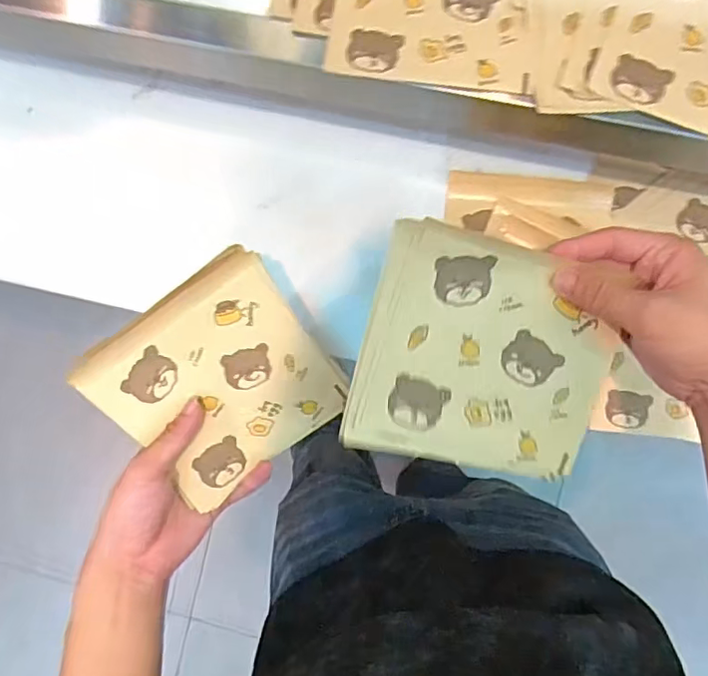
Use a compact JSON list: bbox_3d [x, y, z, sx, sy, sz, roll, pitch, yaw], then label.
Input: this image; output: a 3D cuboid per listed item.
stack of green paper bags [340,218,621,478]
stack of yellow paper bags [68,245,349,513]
[{"bbox_3d":[0.082,0.013,0.347,0.153,0.012,0.141,14,99,-5],"label":"stack of green paper bags"},{"bbox_3d":[-0.096,0.032,0.410,0.145,0.007,0.142,-38,105,-5],"label":"stack of yellow paper bags"}]

